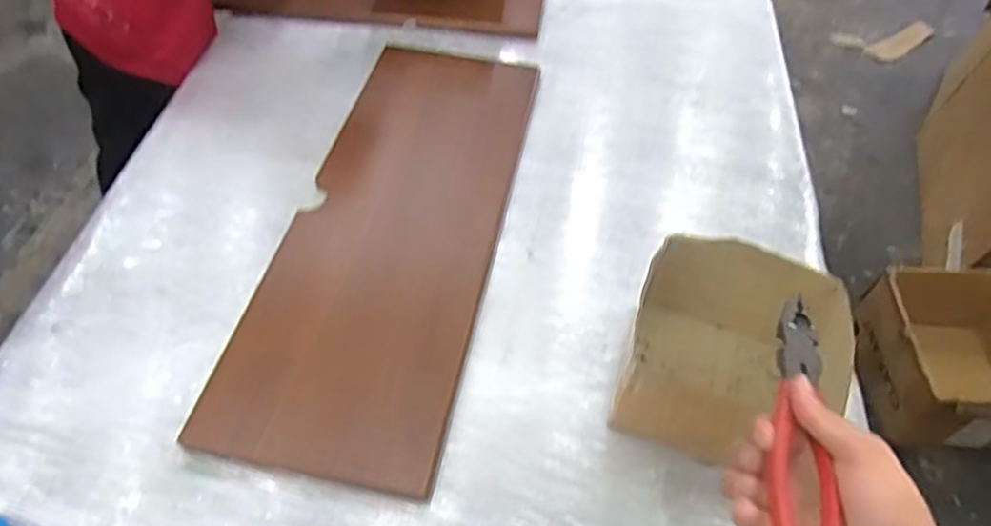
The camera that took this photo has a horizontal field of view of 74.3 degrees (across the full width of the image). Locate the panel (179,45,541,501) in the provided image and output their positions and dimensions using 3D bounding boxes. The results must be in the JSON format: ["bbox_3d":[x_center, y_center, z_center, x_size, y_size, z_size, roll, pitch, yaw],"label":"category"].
[{"bbox_3d":[-0.159,-0.086,1.110,0.329,0.037,0.913,17,55,-3],"label":"panel"}]

